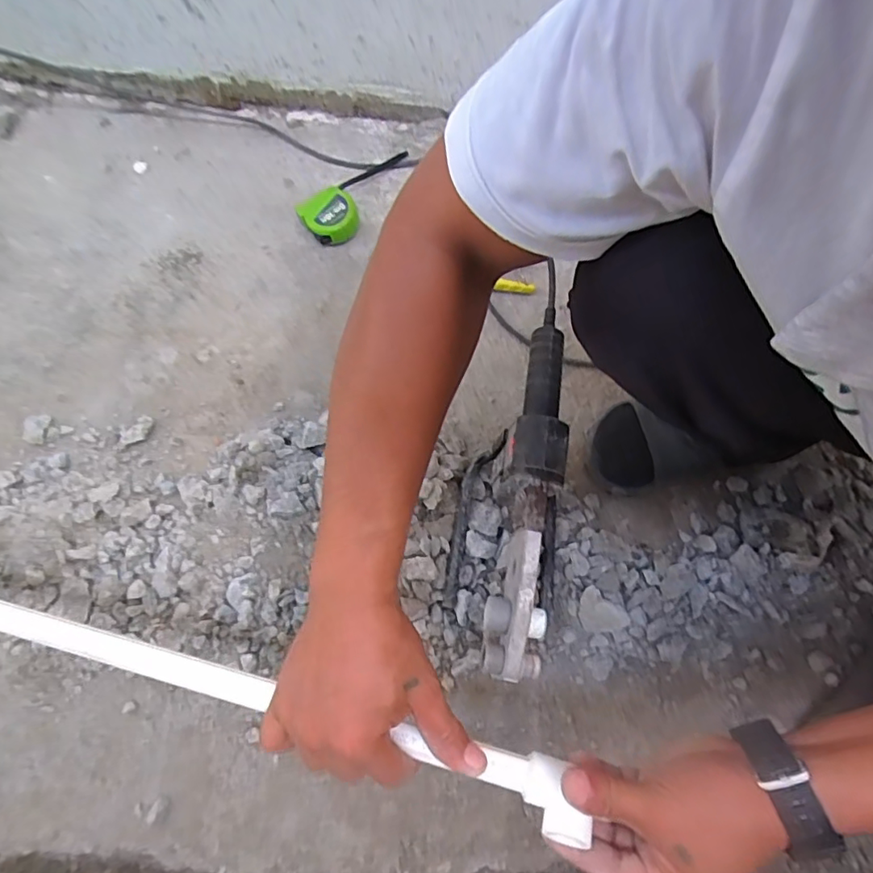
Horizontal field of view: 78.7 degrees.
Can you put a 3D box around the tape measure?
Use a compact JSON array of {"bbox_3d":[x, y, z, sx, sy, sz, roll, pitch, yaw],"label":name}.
[{"bbox_3d":[-0.111,-0.330,0.702,0.074,0.043,0.182,28,73,8],"label":"tape measure"}]

